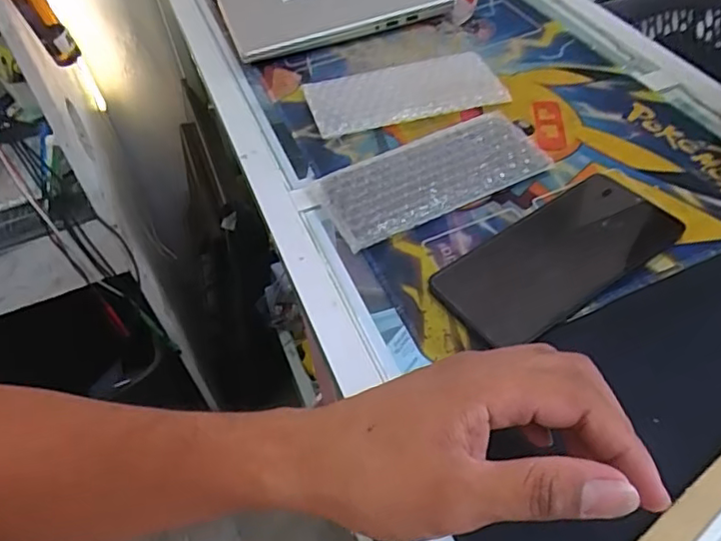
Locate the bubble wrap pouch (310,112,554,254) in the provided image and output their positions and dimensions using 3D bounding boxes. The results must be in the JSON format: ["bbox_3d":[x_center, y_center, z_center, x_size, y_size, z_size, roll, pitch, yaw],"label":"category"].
[{"bbox_3d":[0.053,-0.074,0.449,0.165,0.013,0.078,-22,51,-13],"label":"bubble wrap pouch"}]

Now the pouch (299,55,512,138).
[{"bbox_3d":[0.036,-0.157,0.520,0.161,0.013,0.079,-13,50,-5],"label":"pouch"}]

